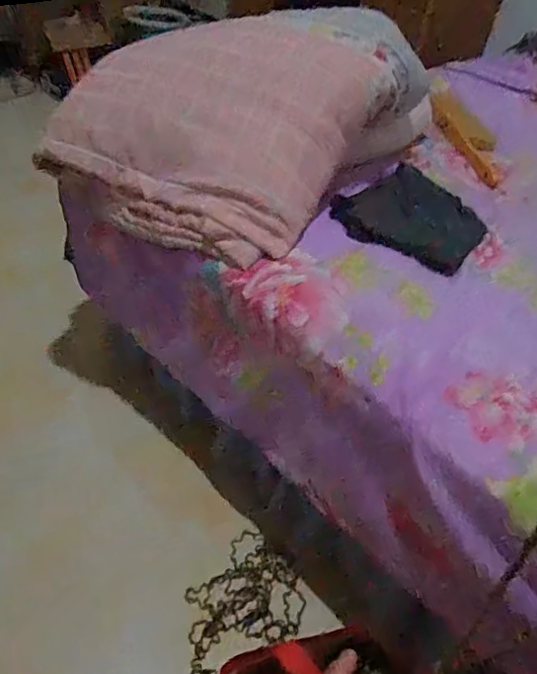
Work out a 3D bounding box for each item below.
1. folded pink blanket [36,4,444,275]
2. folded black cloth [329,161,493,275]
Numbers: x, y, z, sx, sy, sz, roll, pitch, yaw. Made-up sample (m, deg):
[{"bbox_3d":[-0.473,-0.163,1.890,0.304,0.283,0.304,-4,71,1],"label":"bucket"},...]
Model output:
[{"bbox_3d":[-0.034,-0.354,0.872,0.403,0.217,0.485,37,48,28],"label":"folded pink blanket"},{"bbox_3d":[0.221,-0.191,0.855,0.206,0.060,0.184,26,43,18],"label":"folded black cloth"}]

